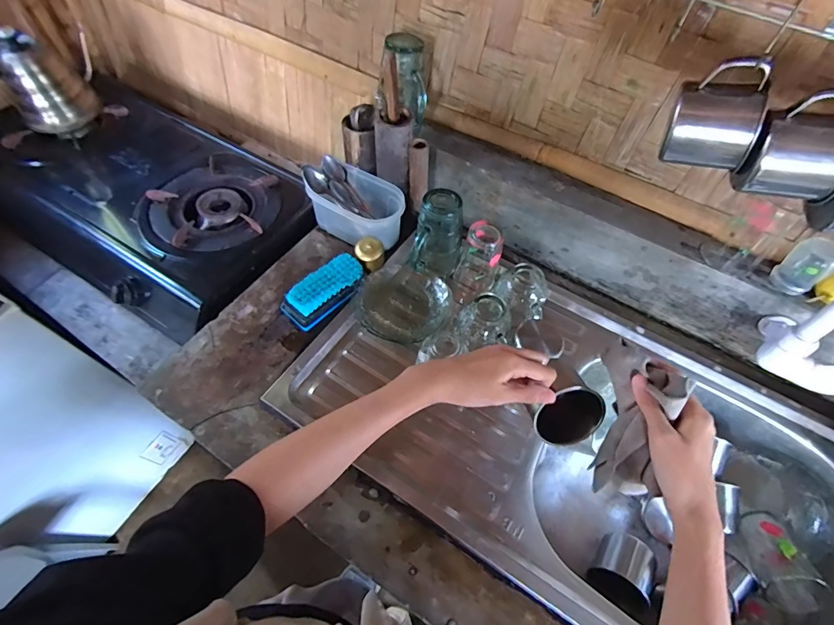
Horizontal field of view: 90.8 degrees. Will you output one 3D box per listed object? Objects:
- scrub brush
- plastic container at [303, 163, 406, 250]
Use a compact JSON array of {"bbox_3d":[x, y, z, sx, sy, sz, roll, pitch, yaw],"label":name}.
[{"bbox_3d":[-0.137,-0.032,0.621,0.128,0.039,0.060,-37,67,-21],"label":"scrub brush"},{"bbox_3d":[-0.092,-0.177,0.694,0.150,0.083,0.102,28,62,14],"label":"plastic container"}]

